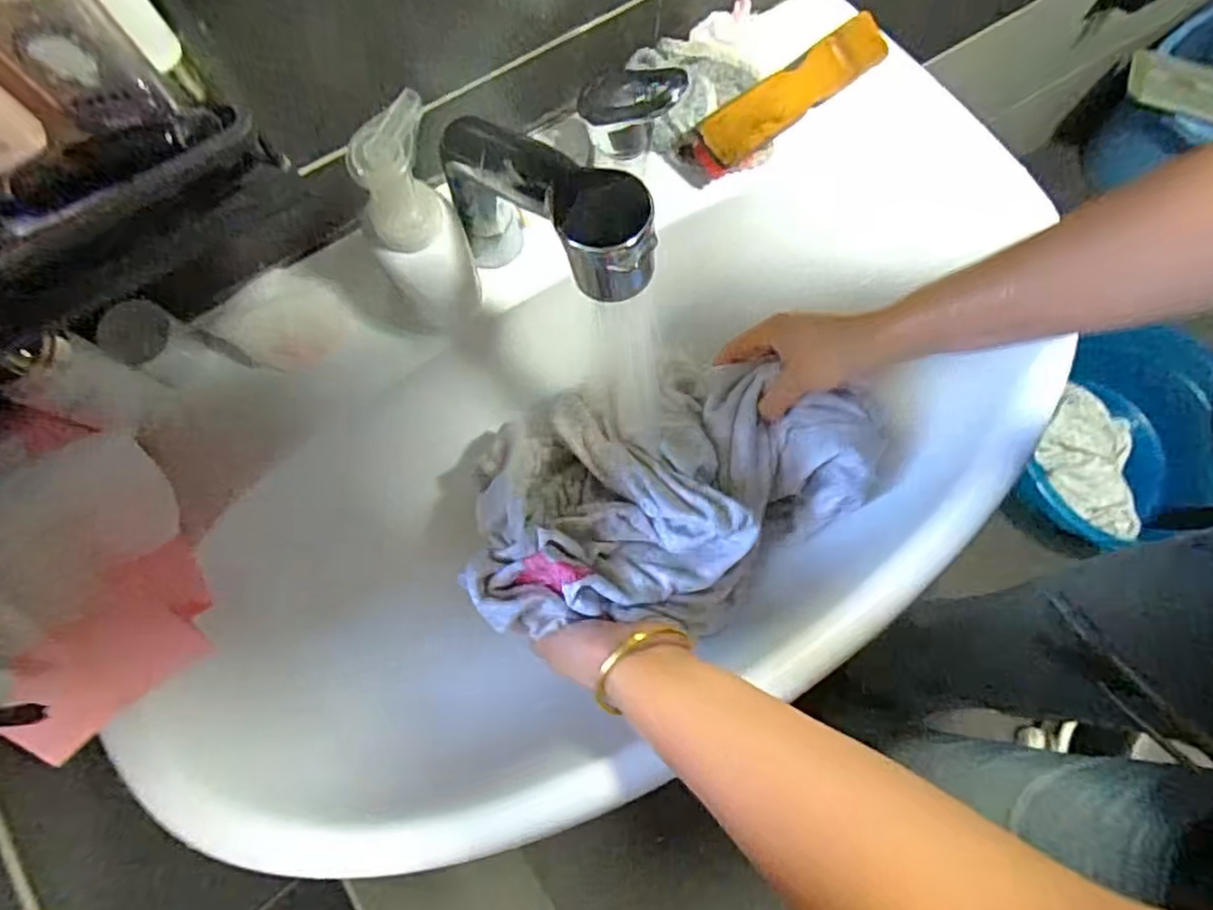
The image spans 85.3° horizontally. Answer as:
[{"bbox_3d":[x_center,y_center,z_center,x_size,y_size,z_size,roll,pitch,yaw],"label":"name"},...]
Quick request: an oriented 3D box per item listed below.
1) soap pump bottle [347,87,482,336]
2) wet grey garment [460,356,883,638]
[{"bbox_3d":[-0.119,-0.138,0.408,0.058,0.140,0.069,-21,76,-7],"label":"soap pump bottle"},{"bbox_3d":[0.056,0.024,0.500,0.286,0.117,0.200,-1,75,-1],"label":"wet grey garment"}]

